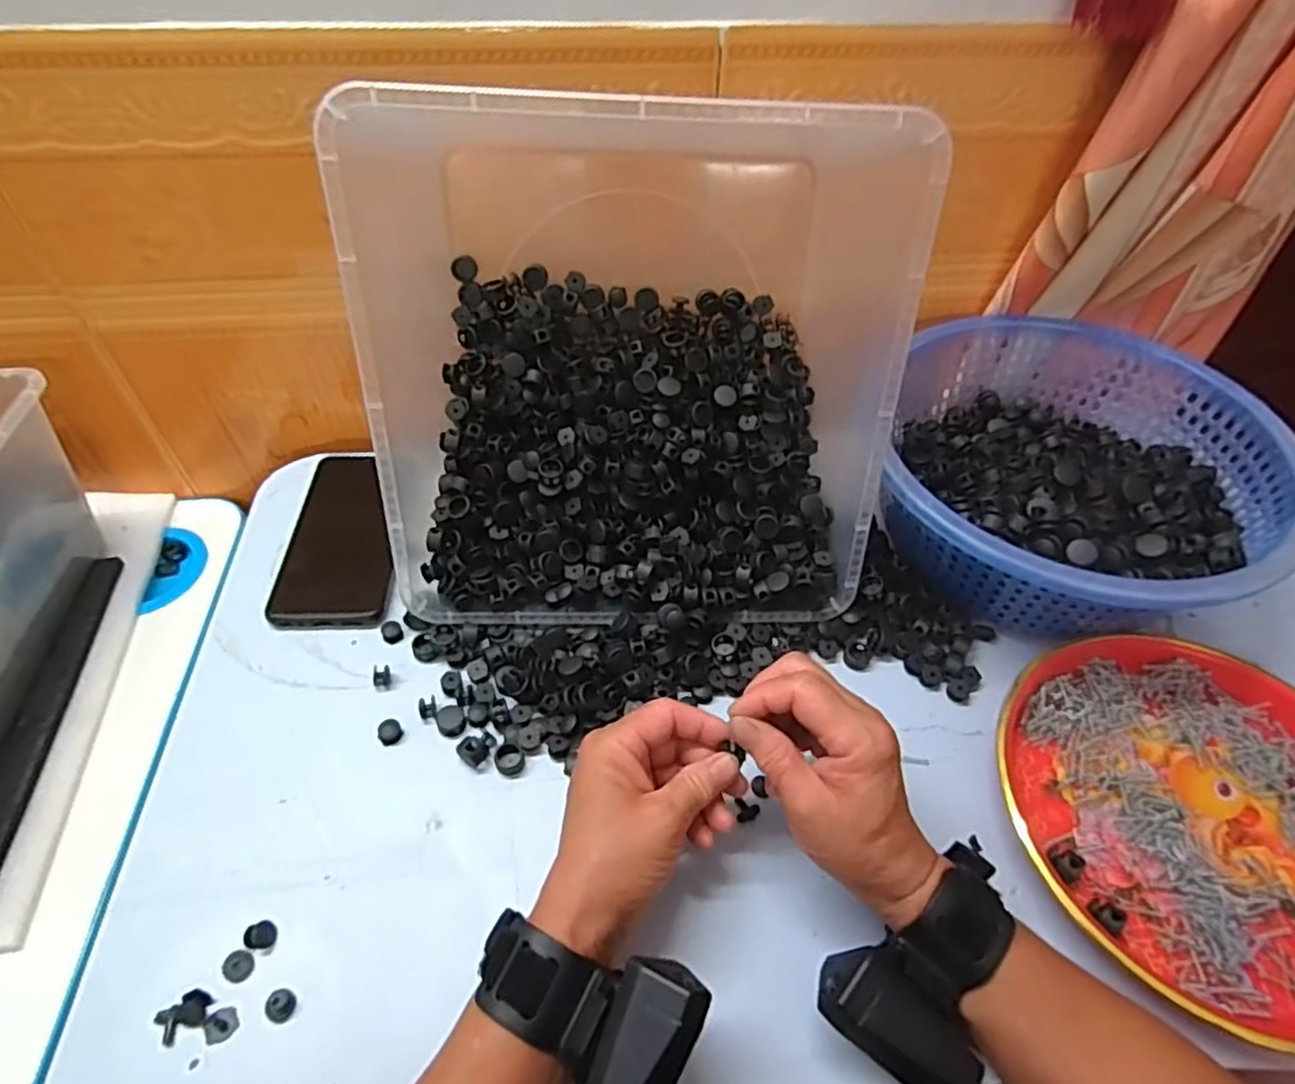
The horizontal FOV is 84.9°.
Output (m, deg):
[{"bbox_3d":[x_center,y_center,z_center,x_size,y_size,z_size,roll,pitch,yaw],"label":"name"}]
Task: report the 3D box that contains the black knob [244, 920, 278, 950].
[{"bbox_3d":[-0.190,0.192,0.346,0.013,0.007,0.012,2,50,-2],"label":"black knob"}]

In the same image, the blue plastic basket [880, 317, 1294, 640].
[{"bbox_3d":[0.296,-0.046,0.504,0.255,0.088,0.276,22,52,14],"label":"blue plastic basket"}]

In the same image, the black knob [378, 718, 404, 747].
[{"bbox_3d":[-0.154,0.114,0.423,0.013,0.008,0.013,-27,57,-23],"label":"black knob"}]

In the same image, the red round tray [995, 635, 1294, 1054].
[{"bbox_3d":[0.313,0.152,0.398,0.218,0.035,0.210,2,50,-2],"label":"red round tray"}]

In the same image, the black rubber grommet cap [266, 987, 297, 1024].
[{"bbox_3d":[-0.170,0.216,0.329,0.012,0.010,0.012,2,50,-2],"label":"black rubber grommet cap"}]

